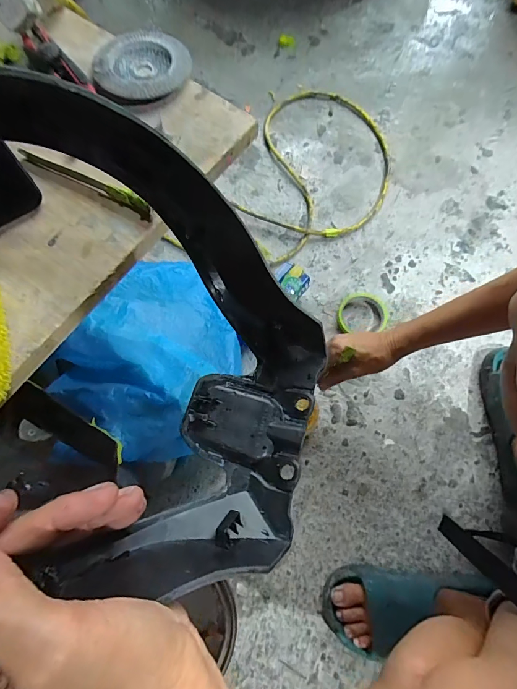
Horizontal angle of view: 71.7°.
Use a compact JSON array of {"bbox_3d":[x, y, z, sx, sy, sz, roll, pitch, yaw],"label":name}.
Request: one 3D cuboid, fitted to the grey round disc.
[{"bbox_3d":[-0.114,-0.275,0.356,0.089,0.012,0.089,-1,73,1],"label":"grey round disc"}]

